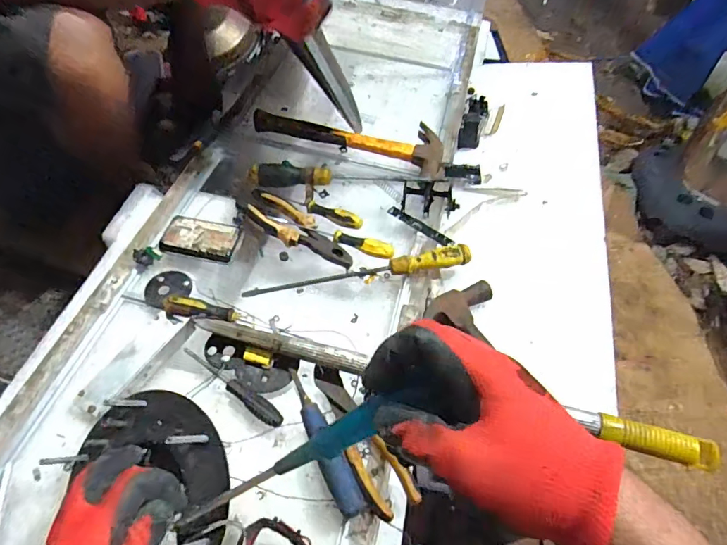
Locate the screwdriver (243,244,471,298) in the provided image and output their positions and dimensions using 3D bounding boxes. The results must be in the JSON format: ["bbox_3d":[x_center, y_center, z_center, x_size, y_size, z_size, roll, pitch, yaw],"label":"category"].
[{"bbox_3d":[-0.004,-0.001,0.596,0.283,0.035,0.025,-7,55,-9],"label":"screwdriver"}]

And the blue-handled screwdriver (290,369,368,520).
[{"bbox_3d":[-0.044,0.169,0.471,0.027,0.033,0.155,-24,59,-19],"label":"blue-handled screwdriver"}]

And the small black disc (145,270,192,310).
[{"bbox_3d":[-0.247,0.018,0.588,0.054,0.010,0.051,2,54,-2],"label":"small black disc"}]

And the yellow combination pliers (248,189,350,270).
[{"bbox_3d":[-0.093,-0.059,0.640,0.181,0.023,0.052,35,59,20],"label":"yellow combination pliers"}]

